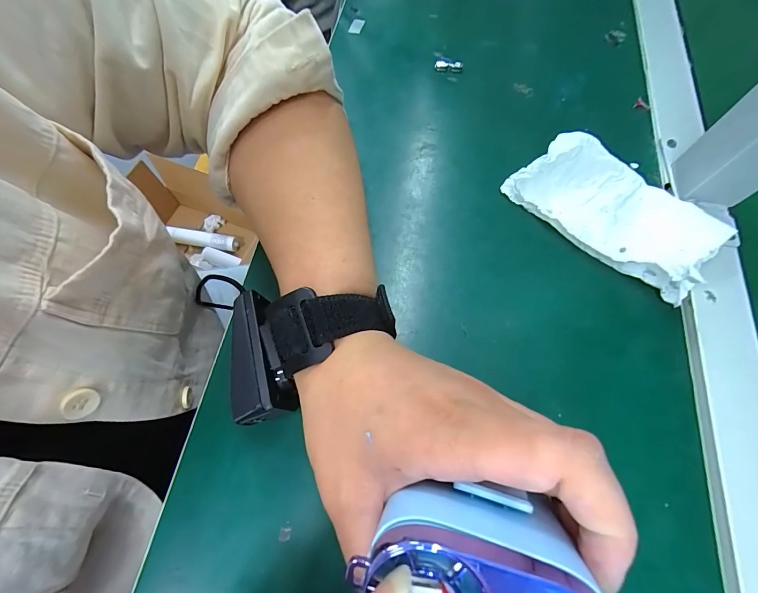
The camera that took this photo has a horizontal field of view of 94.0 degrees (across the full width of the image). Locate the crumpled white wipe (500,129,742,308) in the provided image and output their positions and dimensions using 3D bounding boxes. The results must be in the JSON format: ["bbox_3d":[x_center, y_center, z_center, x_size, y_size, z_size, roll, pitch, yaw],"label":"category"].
[{"bbox_3d":[0.174,-0.071,0.256,0.137,0.031,0.088,38,72,14],"label":"crumpled white wipe"}]

